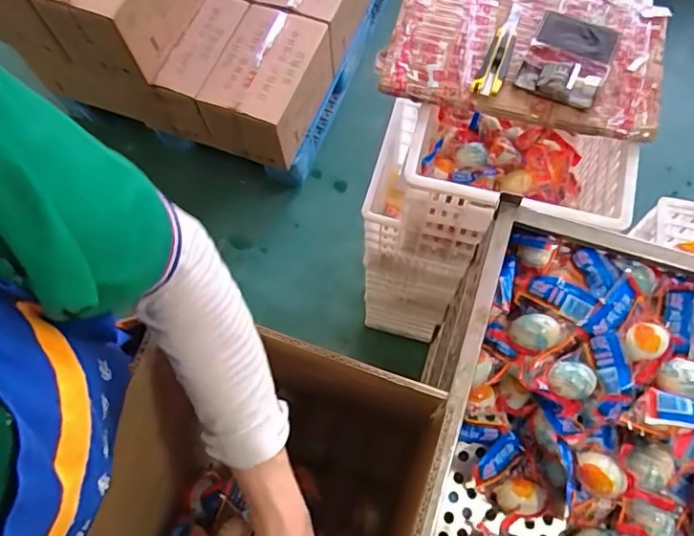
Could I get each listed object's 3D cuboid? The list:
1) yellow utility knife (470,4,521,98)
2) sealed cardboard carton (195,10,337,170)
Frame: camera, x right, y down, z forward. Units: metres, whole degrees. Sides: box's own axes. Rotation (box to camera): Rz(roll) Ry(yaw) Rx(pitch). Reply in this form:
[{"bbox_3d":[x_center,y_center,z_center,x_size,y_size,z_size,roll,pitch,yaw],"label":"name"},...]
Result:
[{"bbox_3d":[0.235,-0.332,0.812,0.040,0.014,0.184,21,70,11],"label":"yellow utility knife"},{"bbox_3d":[-0.245,-0.579,1.754,0.291,0.250,0.405,19,70,10],"label":"sealed cardboard carton"}]

